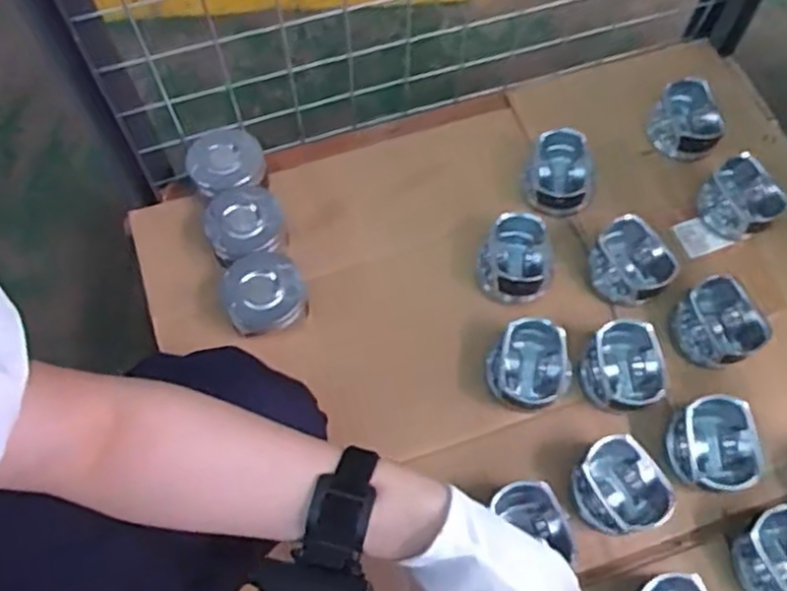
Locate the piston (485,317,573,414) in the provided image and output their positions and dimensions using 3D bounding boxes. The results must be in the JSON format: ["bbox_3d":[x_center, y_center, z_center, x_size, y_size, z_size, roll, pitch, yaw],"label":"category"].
[{"bbox_3d":[0.123,0.064,0.664,0.079,0.052,0.079,0,75,0],"label":"piston"}]

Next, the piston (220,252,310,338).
[{"bbox_3d":[-0.119,0.003,0.681,0.074,0.050,0.069,-9,65,-5],"label":"piston"}]

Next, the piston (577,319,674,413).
[{"bbox_3d":[0.205,0.065,0.656,0.064,0.050,0.078,-13,65,-7],"label":"piston"}]

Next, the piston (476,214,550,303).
[{"bbox_3d":[0.118,-0.034,0.706,0.067,0.052,0.073,21,66,9],"label":"piston"}]

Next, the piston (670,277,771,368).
[{"bbox_3d":[0.303,0.028,0.680,0.060,0.050,0.074,-27,68,-13],"label":"piston"}]

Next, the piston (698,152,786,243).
[{"bbox_3d":[0.346,-0.095,0.729,0.061,0.043,0.072,-36,70,-16],"label":"piston"}]

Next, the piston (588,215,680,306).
[{"bbox_3d":[0.229,-0.028,0.706,0.077,0.057,0.059,38,70,16],"label":"piston"}]

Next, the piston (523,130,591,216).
[{"bbox_3d":[0.172,-0.122,0.752,0.072,0.061,0.073,0,64,0],"label":"piston"}]

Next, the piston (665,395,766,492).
[{"bbox_3d":[0.273,0.130,0.627,0.061,0.053,0.078,-4,64,-3],"label":"piston"}]

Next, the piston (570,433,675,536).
[{"bbox_3d":[0.189,0.163,0.613,0.065,0.048,0.074,-20,66,-10],"label":"piston"}]

